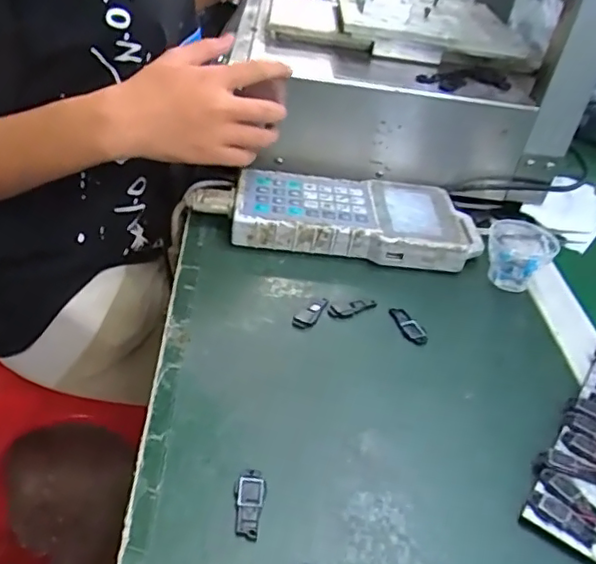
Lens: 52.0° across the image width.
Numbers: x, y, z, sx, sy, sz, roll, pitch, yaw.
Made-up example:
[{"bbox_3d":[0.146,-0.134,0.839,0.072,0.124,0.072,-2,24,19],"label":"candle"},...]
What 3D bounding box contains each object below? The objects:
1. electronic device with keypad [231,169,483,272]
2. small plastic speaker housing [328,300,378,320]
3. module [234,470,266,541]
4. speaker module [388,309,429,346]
[{"bbox_3d":[0.056,-0.058,0.560,0.223,0.034,0.096,5,37,-3],"label":"electronic device with keypad"},{"bbox_3d":[0.043,0.020,0.480,0.042,0.005,0.013,-17,43,-29],"label":"small plastic speaker housing"},{"bbox_3d":[-0.027,0.119,0.330,0.016,0.004,0.038,7,37,-1],"label":"module"},{"bbox_3d":[0.086,0.033,0.472,0.017,0.004,0.042,-11,41,-23],"label":"speaker module"}]

